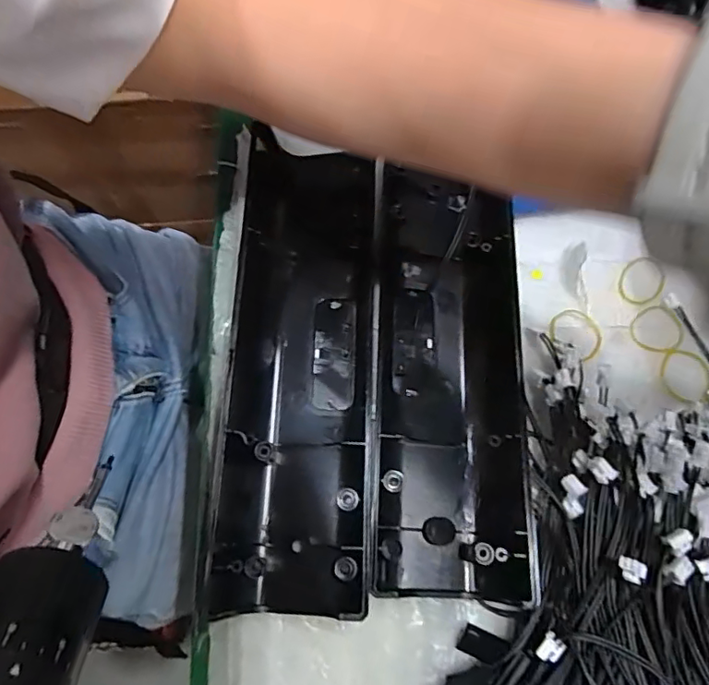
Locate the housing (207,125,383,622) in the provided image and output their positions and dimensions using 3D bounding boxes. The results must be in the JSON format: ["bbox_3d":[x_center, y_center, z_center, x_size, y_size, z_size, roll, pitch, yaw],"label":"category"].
[{"bbox_3d":[-0.025,0.006,0.275,0.073,0.024,0.242,4,70,-4],"label":"housing"}]

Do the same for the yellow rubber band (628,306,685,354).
[{"bbox_3d":[0.172,-0.007,0.304,0.027,0.004,0.029,2,71,-4],"label":"yellow rubber band"}]

